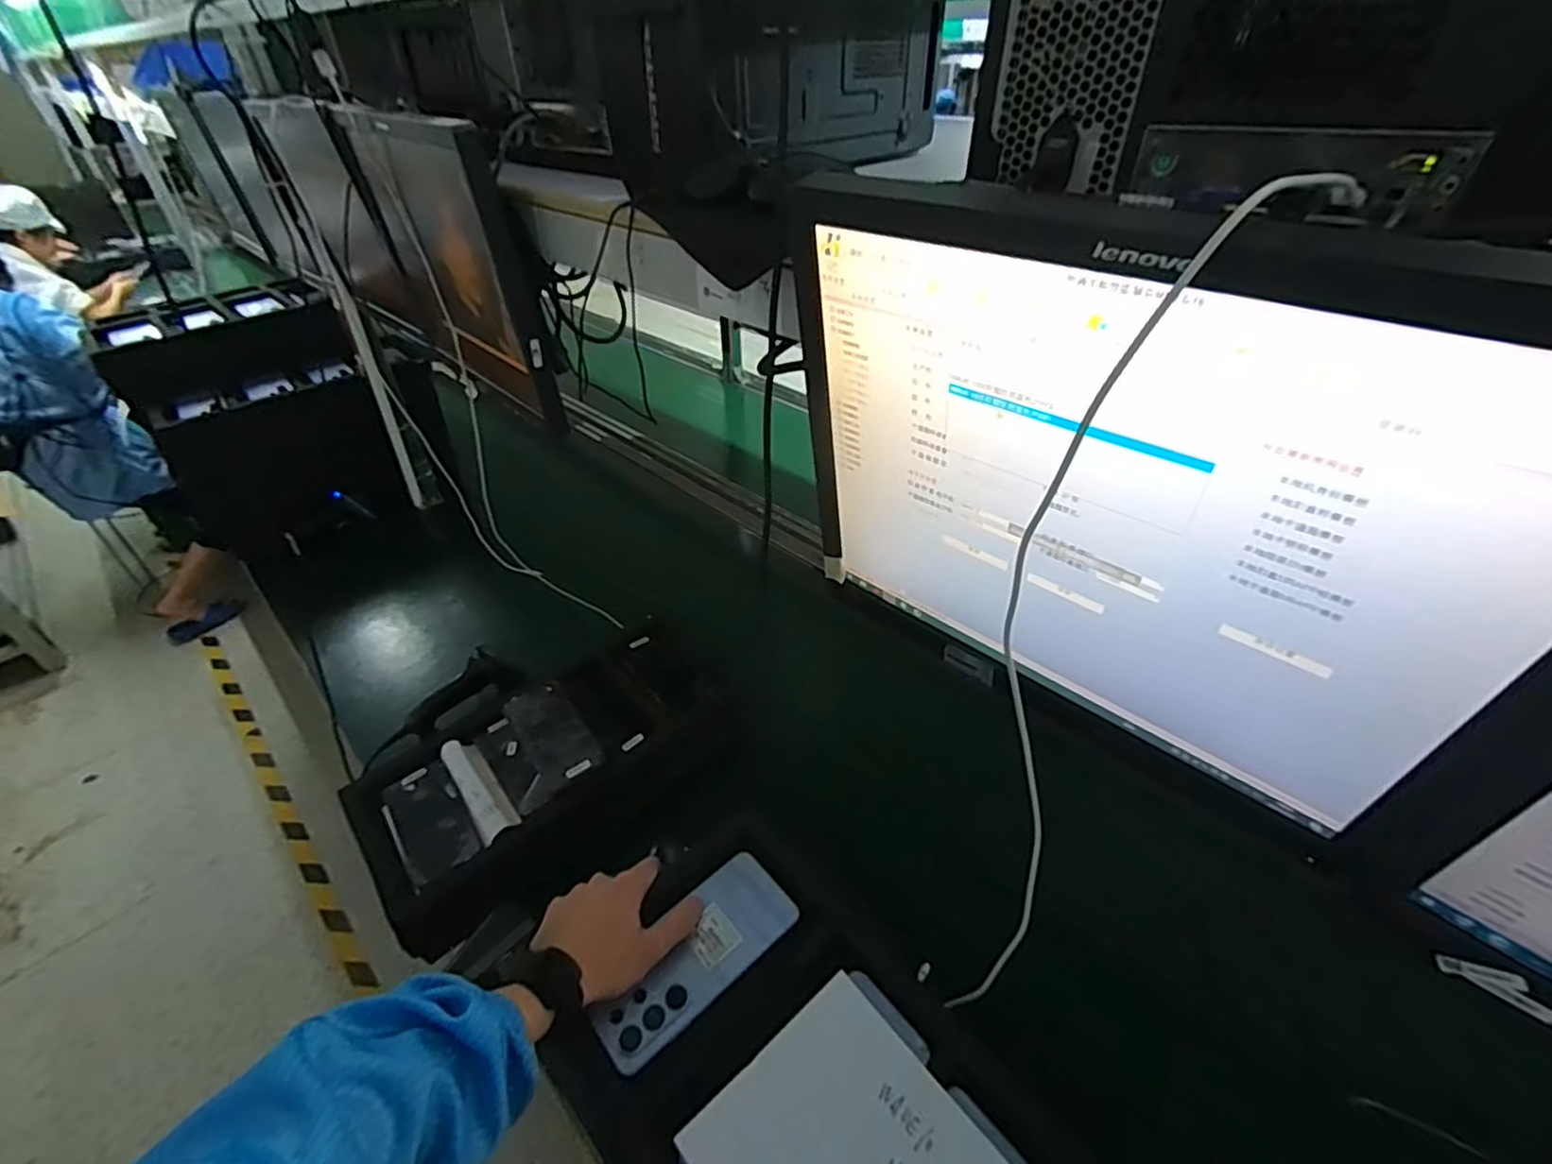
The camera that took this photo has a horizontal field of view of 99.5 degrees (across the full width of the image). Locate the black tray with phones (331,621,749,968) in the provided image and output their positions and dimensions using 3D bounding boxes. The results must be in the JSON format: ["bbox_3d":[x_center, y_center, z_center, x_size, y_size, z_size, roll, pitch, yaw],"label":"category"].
[{"bbox_3d":[-0.290,0.232,0.883,0.477,0.063,0.262,-30,47,-31],"label":"black tray with phones"}]

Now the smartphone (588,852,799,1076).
[{"bbox_3d":[-0.059,0.292,0.511,0.074,0.009,0.169,28,47,31],"label":"smartphone"}]

